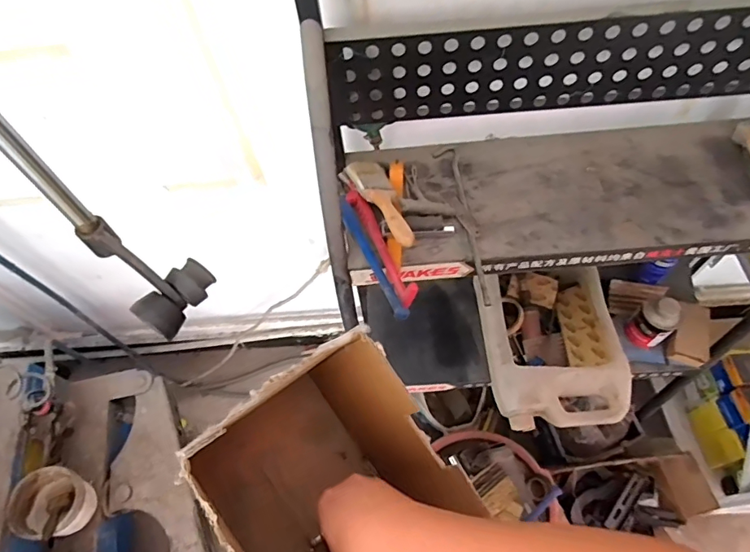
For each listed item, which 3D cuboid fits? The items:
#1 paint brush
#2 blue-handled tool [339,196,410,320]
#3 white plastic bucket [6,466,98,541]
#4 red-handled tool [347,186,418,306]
[{"bbox_3d":[0.012,-0.104,0.652,0.053,0.012,0.197,-8,45,-19],"label":"paint brush"},{"bbox_3d":[-0.006,-0.028,0.634,0.021,0.014,0.207,-23,61,-9],"label":"blue-handled tool"},{"bbox_3d":[-0.624,0.442,0.931,0.114,0.104,0.120,-2,60,3],"label":"white plastic bucket"},{"bbox_3d":[0.007,-0.044,0.638,0.021,0.029,0.195,-23,61,-9],"label":"red-handled tool"}]

